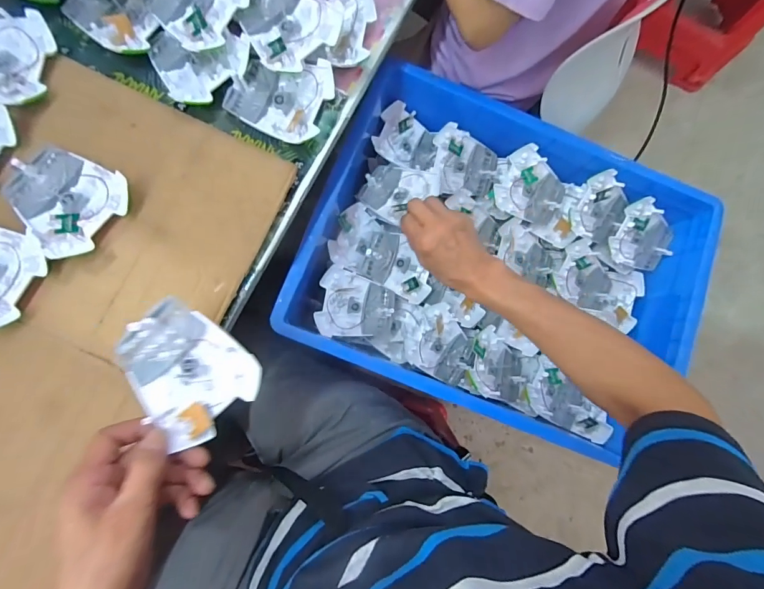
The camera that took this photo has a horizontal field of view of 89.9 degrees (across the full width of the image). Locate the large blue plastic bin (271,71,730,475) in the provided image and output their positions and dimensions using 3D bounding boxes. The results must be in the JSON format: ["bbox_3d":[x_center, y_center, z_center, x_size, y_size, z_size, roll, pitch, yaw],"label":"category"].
[{"bbox_3d":[0.176,-0.047,0.563,0.522,0.108,0.400,24,81,-2],"label":"large blue plastic bin"}]

